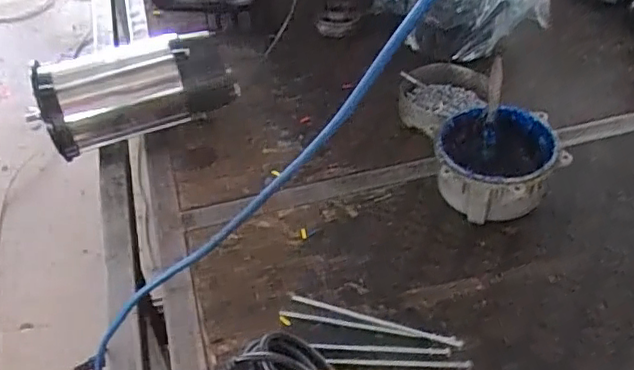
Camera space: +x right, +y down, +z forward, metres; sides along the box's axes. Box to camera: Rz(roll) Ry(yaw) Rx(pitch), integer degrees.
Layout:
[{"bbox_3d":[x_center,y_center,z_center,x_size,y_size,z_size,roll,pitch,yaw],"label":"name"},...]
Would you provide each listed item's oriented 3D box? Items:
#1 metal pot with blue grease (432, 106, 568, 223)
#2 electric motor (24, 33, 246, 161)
[{"bbox_3d":[0.229,-0.024,0.755,0.144,0.088,0.142,-1,44,1],"label":"metal pot with blue grease"},{"bbox_3d":[-0.260,-0.139,0.849,0.269,0.097,0.091,-19,47,-17],"label":"electric motor"}]

